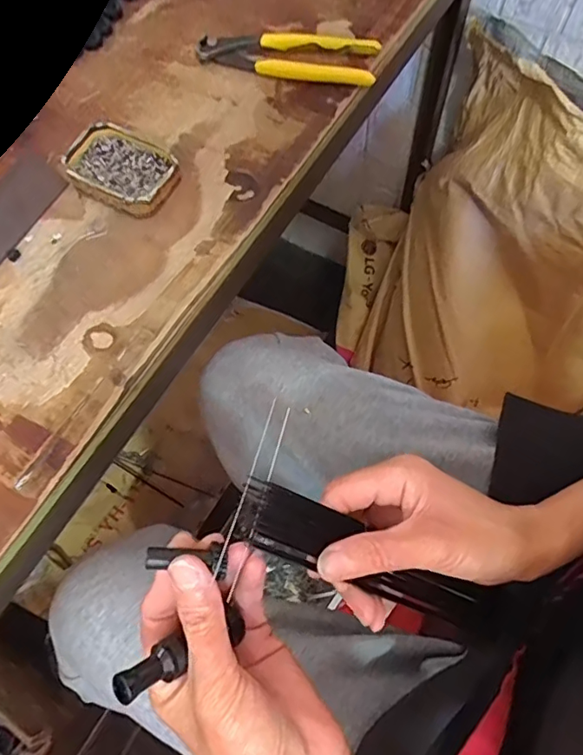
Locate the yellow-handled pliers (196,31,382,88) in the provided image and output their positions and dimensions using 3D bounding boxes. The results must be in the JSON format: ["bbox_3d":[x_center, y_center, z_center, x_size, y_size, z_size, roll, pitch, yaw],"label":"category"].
[{"bbox_3d":[-0.005,-0.294,0.481,0.162,0.020,0.051,11,67,8],"label":"yellow-handled pliers"}]

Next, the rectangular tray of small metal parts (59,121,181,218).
[{"bbox_3d":[-0.141,-0.173,0.440,0.096,0.020,0.065,28,71,14],"label":"rectangular tray of small metal parts"}]

